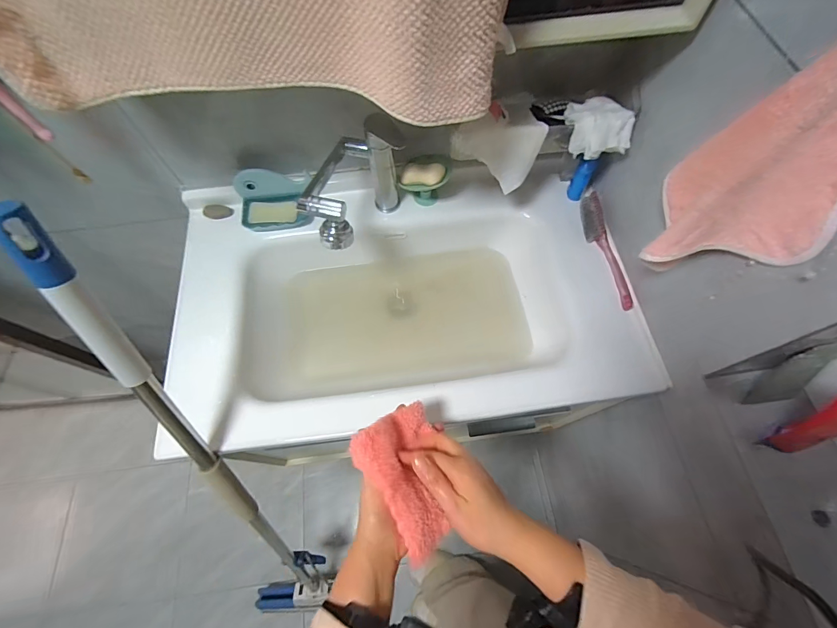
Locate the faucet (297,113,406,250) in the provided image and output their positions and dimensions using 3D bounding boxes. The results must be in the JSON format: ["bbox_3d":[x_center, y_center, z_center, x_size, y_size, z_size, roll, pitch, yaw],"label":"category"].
[{"bbox_3d":[-0.115,-0.186,0.638,0.112,0.198,0.214,23,67,11],"label":"faucet"}]

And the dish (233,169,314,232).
[{"bbox_3d":[-0.280,-0.219,0.725,0.135,0.070,0.095,-10,66,-4],"label":"dish"}]

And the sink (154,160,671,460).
[{"bbox_3d":[-0.032,-0.017,0.749,0.792,0.213,0.466,-7,65,-3],"label":"sink"}]

